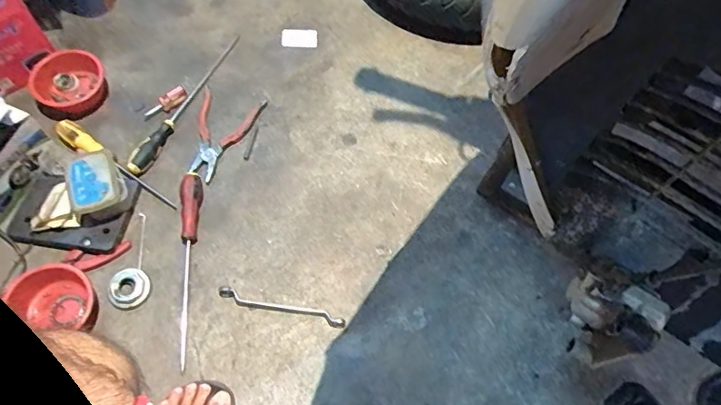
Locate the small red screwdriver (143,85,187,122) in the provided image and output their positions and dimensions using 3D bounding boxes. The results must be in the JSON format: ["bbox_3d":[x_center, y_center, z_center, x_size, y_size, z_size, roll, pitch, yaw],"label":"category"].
[{"bbox_3d":[-0.343,-0.173,0.890,0.085,0.023,0.021,-34,69,3],"label":"small red screwdriver"}]

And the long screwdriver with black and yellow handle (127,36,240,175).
[{"bbox_3d":[-0.308,-0.184,0.895,0.024,0.031,0.322,24,66,7],"label":"long screwdriver with black and yellow handle"}]

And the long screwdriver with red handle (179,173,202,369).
[{"bbox_3d":[-0.262,0.095,0.774,0.024,0.038,0.300,-2,65,-5],"label":"long screwdriver with red handle"}]

